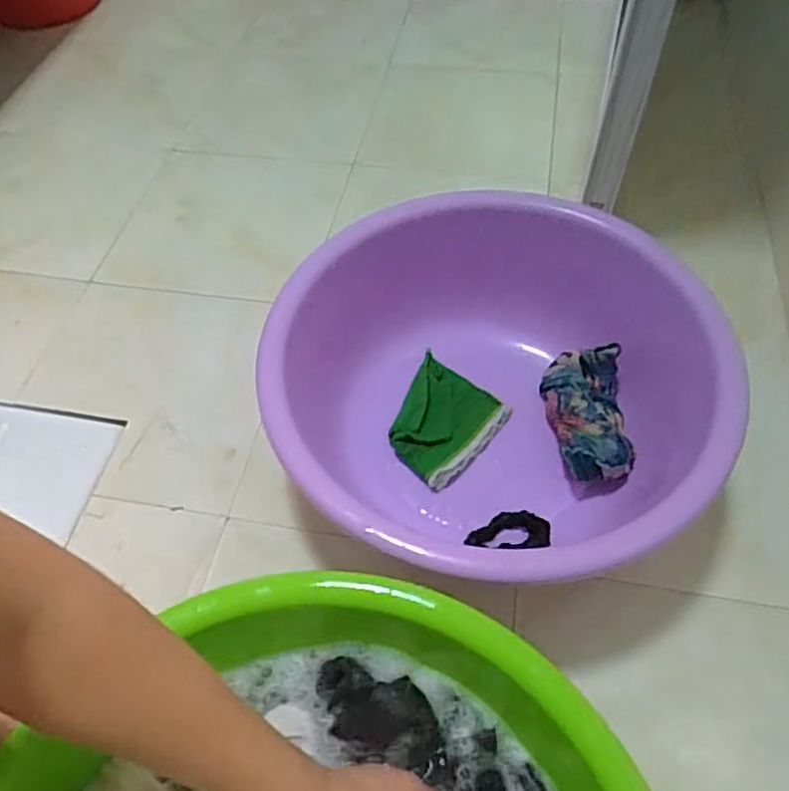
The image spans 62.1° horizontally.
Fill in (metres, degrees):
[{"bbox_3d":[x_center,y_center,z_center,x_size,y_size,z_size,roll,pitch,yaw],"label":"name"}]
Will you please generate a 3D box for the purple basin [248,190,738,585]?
[{"bbox_3d":[0.093,0.001,0.656,0.403,0.185,0.412,-1,53,1],"label":"purple basin"}]

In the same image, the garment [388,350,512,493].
[{"bbox_3d":[0.046,0.026,0.731,0.121,0.020,0.131,36,62,25],"label":"garment"}]

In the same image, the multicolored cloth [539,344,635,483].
[{"bbox_3d":[0.202,0.019,0.699,0.078,0.067,0.153,-2,53,0],"label":"multicolored cloth"}]

